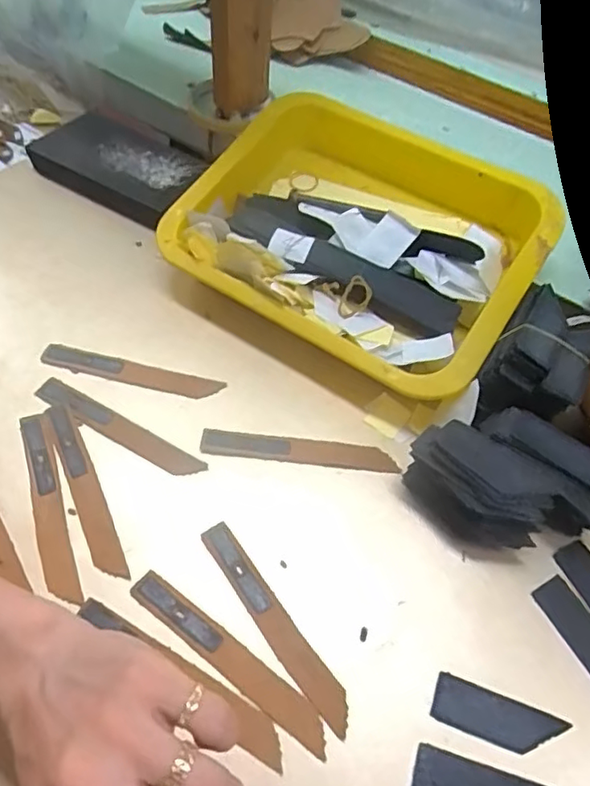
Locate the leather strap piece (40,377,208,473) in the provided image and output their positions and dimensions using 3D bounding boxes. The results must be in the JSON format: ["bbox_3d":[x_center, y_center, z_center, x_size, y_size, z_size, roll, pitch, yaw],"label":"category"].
[{"bbox_3d":[-0.114,0.022,0.369,0.124,0.004,0.018,26,57,14],"label":"leather strap piece"}]

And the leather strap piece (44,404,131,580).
[{"bbox_3d":[-0.127,0.055,0.345,0.017,0.004,0.123,-21,59,-18],"label":"leather strap piece"}]

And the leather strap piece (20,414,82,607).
[{"bbox_3d":[-0.146,0.065,0.339,0.018,0.007,0.124,-17,57,-15],"label":"leather strap piece"}]

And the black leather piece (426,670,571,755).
[{"bbox_3d":[0.102,0.162,0.288,0.063,0.004,0.023,19,55,10],"label":"black leather piece"}]

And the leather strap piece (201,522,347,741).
[{"bbox_3d":[-0.012,0.122,0.310,0.017,0.004,0.123,-31,62,-23],"label":"leather strap piece"}]

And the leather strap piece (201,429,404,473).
[{"bbox_3d":[0.003,0.037,0.369,0.123,0.004,0.019,5,54,0],"label":"leather strap piece"}]

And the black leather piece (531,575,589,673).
[{"bbox_3d":[0.159,0.133,0.313,0.023,0.004,0.064,-22,59,-18],"label":"black leather piece"}]

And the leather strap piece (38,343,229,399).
[{"bbox_3d":[-0.113,-0.014,0.401,0.126,0.005,0.019,12,54,4],"label":"leather strap piece"}]

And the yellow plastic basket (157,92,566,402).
[{"bbox_3d":[0.050,-0.122,0.443,0.257,0.082,0.208,31,58,17],"label":"yellow plastic basket"}]

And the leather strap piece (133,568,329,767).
[{"bbox_3d":[-0.035,0.136,0.296,0.124,0.004,0.018,33,59,18],"label":"leather strap piece"}]

